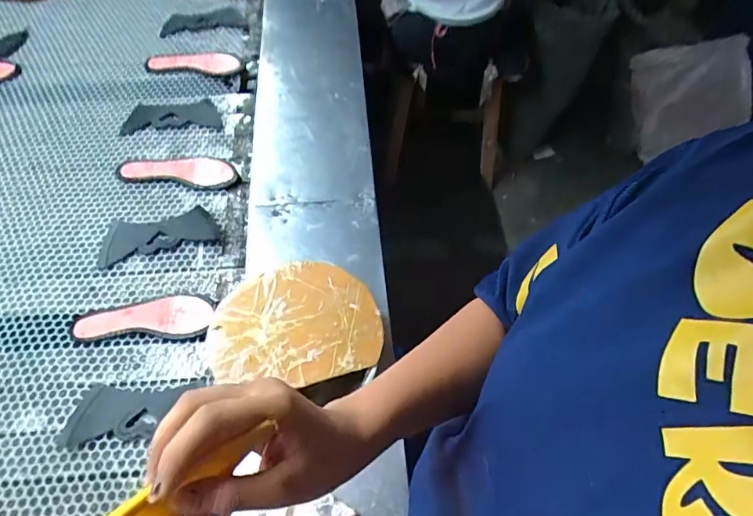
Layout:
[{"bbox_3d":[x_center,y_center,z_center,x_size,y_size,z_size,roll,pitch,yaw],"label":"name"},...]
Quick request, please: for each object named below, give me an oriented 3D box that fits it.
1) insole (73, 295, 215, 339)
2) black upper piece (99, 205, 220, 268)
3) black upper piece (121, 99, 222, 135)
[{"bbox_3d":[-0.381,0.096,0.765,0.212,0.023,0.061,-3,59,-2],"label":"insole"},{"bbox_3d":[-0.401,-0.046,0.858,0.205,0.009,0.088,-13,60,-8],"label":"black upper piece"},{"bbox_3d":[-0.446,-0.318,1.031,0.212,0.012,0.100,-4,58,-2],"label":"black upper piece"}]

